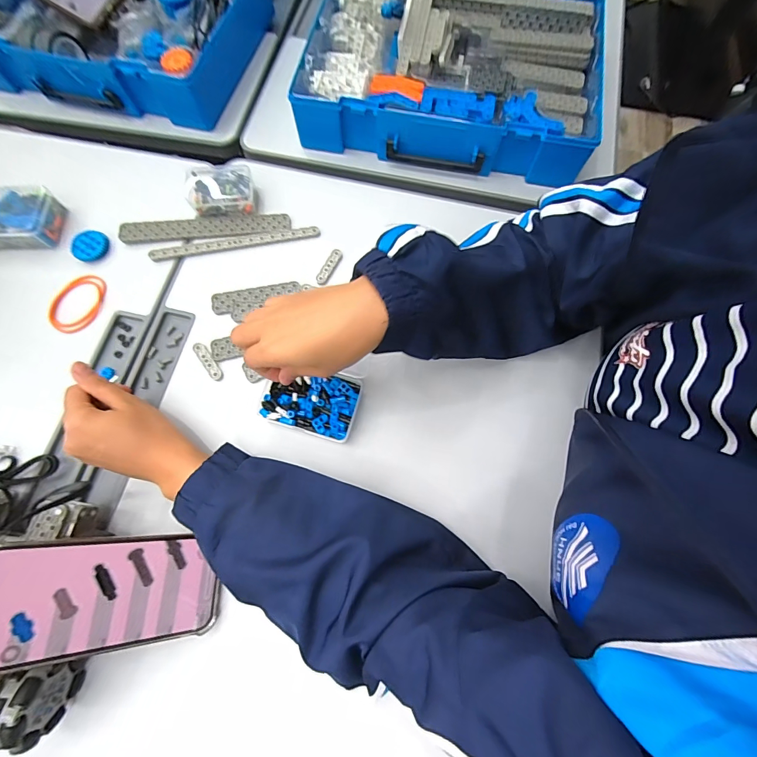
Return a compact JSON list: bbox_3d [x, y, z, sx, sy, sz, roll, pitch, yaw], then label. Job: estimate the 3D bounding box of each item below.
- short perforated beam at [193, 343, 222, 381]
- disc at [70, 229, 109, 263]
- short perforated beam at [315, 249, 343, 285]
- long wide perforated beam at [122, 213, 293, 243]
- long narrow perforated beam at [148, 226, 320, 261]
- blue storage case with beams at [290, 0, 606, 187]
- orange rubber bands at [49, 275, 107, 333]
[{"bbox_3d":[-0.184,-0.018,0.402,0.012,0.008,0.047,-35,76,-10],"label":"short perforated beam"},{"bbox_3d":[-0.342,-0.157,0.440,0.036,0.012,0.041,39,77,11],"label":"disc"},{"bbox_3d":[-0.058,-0.130,0.436,0.013,0.008,0.048,29,75,9],"label":"short perforated beam"},{"bbox_3d":[-0.208,-0.183,0.448,0.199,0.008,0.028,-6,73,-1],"label":"long wide perforated beam"},{"bbox_3d":[-0.170,-0.162,0.441,0.196,0.005,0.013,-10,73,-3],"label":"long narrow perforated beam"},{"bbox_3d":[0.093,-0.395,0.483,0.361,0.068,0.260,11,73,4],"label":"blue storage case with beams"},{"bbox_3d":[-0.341,-0.086,0.423,0.051,0.008,0.072,12,73,4],"label":"orange rubber bands"}]

